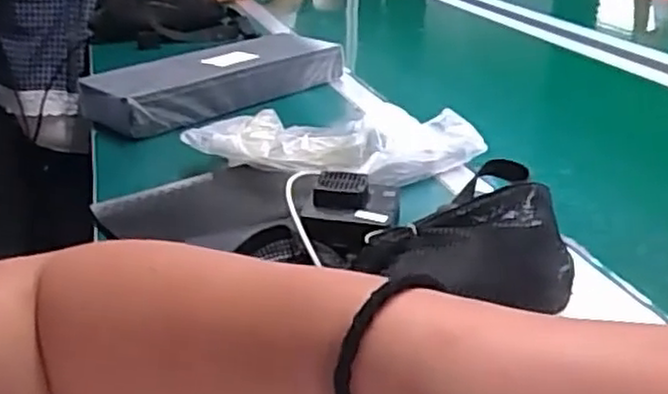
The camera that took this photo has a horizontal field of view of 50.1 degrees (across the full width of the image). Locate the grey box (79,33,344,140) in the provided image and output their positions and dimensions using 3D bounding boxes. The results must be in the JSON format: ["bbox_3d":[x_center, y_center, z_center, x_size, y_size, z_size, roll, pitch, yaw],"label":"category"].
[{"bbox_3d":[-0.160,-0.169,1.018,0.152,0.070,0.360,25,34,37],"label":"grey box"}]

